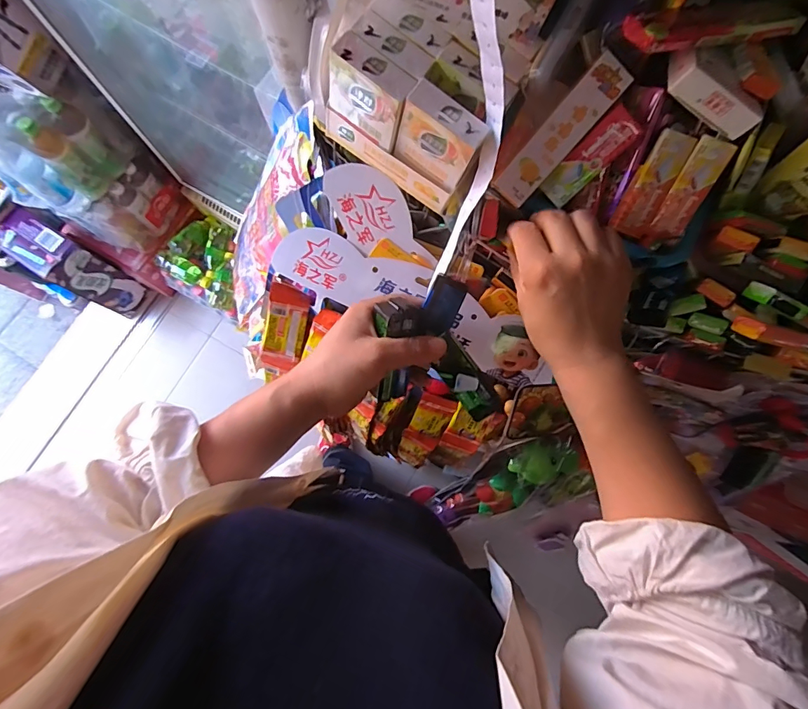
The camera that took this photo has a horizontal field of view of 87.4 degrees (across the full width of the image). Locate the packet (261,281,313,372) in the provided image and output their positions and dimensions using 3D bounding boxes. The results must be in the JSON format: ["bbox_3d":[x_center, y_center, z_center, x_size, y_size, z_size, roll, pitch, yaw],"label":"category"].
[{"bbox_3d":[-0.126,-0.028,0.451,0.039,0.014,0.093,15,109,2],"label":"packet"}]

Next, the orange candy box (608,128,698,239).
[{"bbox_3d":[0.202,-0.138,0.345,0.030,0.008,0.080,23,118,3],"label":"orange candy box"}]

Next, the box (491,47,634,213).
[{"bbox_3d":[0.123,-0.174,0.334,0.029,0.015,0.120,45,109,7],"label":"box"}]

